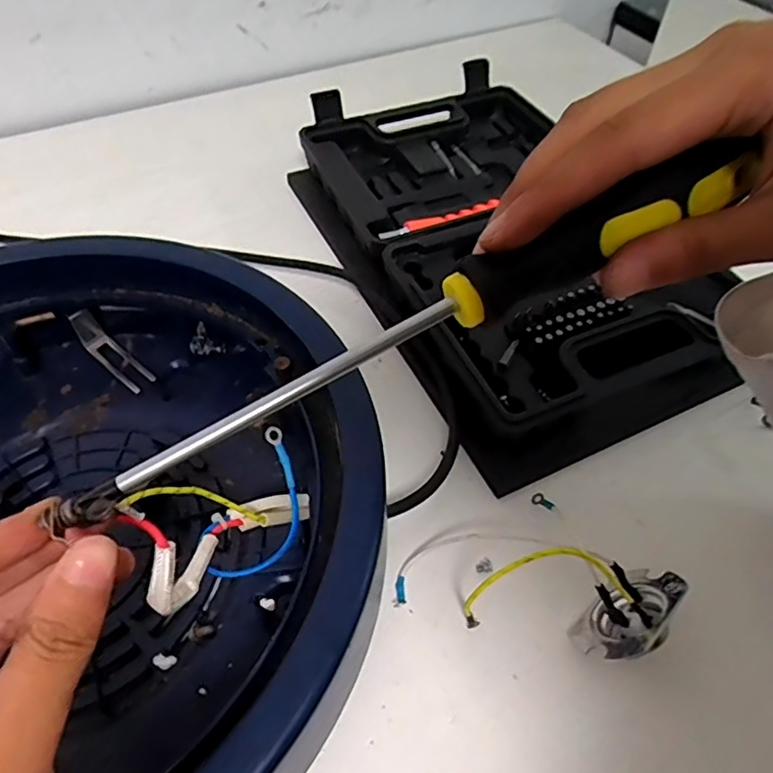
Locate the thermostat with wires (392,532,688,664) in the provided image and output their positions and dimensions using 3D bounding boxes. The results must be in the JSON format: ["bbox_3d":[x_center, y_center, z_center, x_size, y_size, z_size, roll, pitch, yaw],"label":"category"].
[{"bbox_3d":[0.078,0.086,0.284,0.121,0.042,0.068,13,53,9],"label":"thermostat with wires"}]

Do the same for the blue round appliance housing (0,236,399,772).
[{"bbox_3d":[-0.150,0.048,0.264,0.285,0.082,0.263,1,52,-1],"label":"blue round appliance housing"}]

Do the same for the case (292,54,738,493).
[{"bbox_3d":[0.084,-0.117,0.445,0.230,0.051,0.374,-18,55,-15],"label":"case"}]

